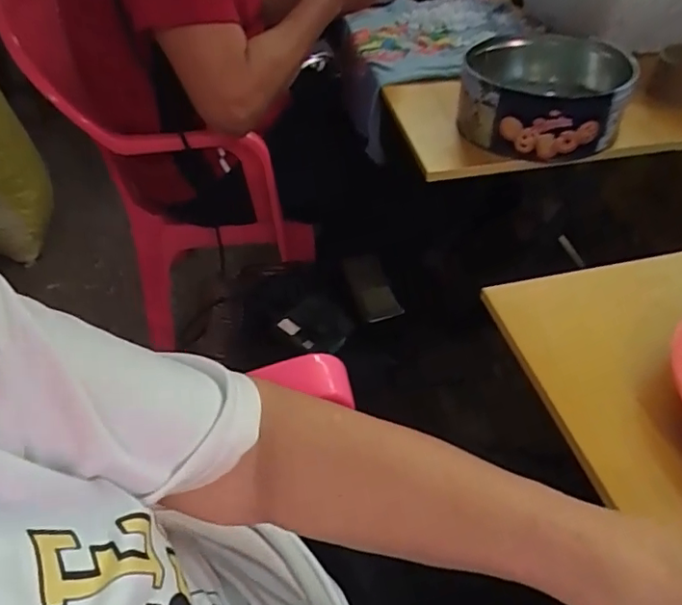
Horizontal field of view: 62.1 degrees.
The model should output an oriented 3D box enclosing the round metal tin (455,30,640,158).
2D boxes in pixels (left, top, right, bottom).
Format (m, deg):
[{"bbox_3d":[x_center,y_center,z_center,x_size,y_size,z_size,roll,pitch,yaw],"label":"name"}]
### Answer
[{"bbox_3d":[0.236,-0.252,0.673,0.182,0.089,0.199,7,45,12],"label":"round metal tin"}]

